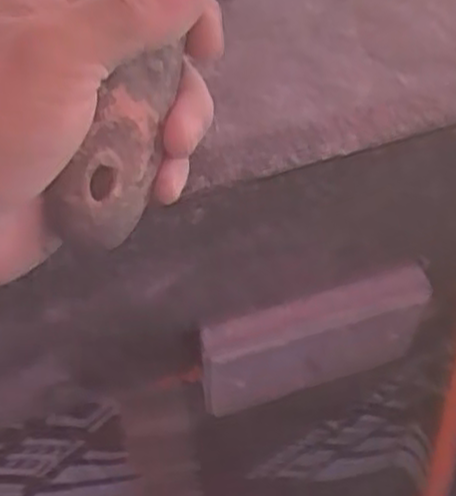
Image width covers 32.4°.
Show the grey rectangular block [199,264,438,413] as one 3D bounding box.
[{"bbox_3d":[0.042,0.049,0.393,0.113,0.075,0.016,-16,56,-9],"label":"grey rectangular block"}]

